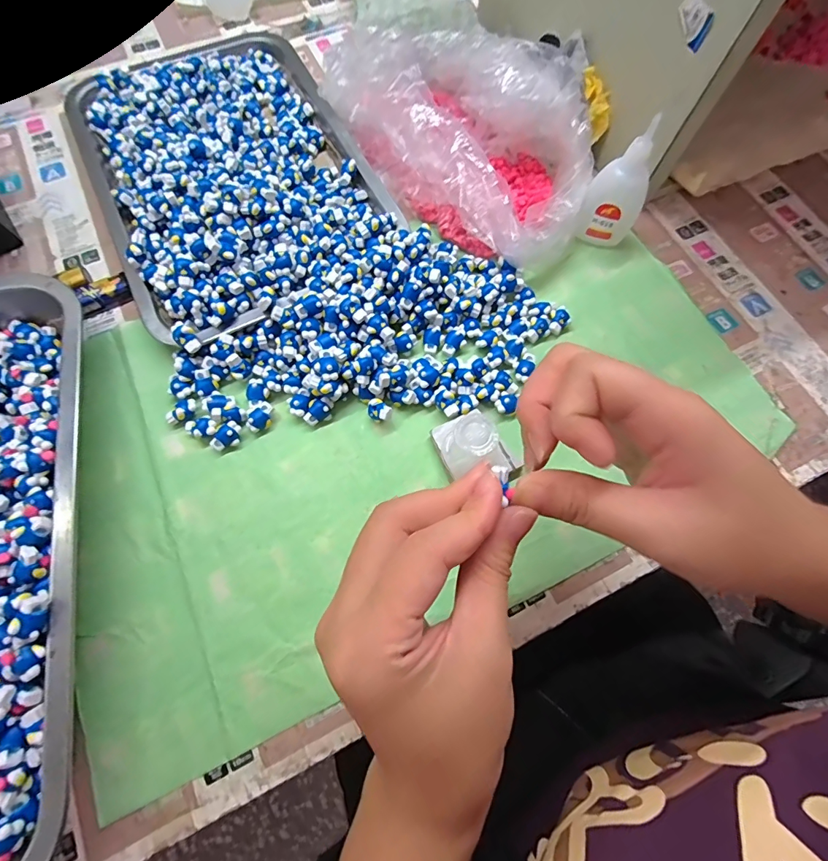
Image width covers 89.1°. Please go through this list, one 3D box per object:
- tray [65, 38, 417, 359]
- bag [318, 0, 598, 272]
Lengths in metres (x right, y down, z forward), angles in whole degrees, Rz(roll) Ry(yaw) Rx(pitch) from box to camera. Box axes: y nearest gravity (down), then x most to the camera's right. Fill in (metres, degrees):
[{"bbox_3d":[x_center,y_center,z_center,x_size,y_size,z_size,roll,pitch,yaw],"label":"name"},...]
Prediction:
[{"bbox_3d":[-0.154,-0.224,0.352,0.208,0.041,0.306,-26,73,-9],"label":"tray"},{"bbox_3d":[0.043,-0.250,0.350,0.137,0.066,0.252,-42,76,-13],"label":"bag"}]

